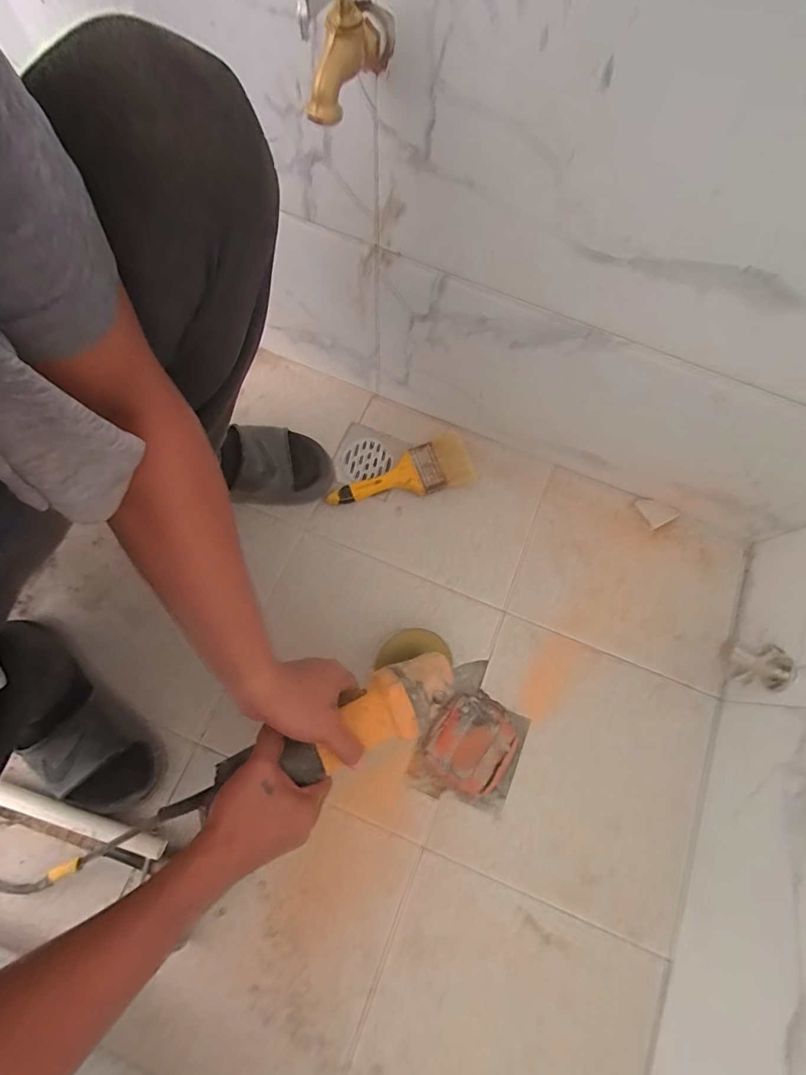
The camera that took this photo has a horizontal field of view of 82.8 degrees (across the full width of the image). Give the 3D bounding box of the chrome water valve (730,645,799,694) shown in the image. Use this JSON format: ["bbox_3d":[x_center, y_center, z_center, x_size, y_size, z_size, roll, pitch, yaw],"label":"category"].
[{"bbox_3d":[0.413,0.149,0.536,0.069,0.042,0.044,18,74,3],"label":"chrome water valve"}]

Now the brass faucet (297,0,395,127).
[{"bbox_3d":[-0.037,-0.317,0.290,0.029,0.060,0.073,30,75,7],"label":"brass faucet"}]

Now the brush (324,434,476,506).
[{"bbox_3d":[-0.008,-0.091,0.658,0.207,0.027,0.079,-15,75,-6],"label":"brush"}]

